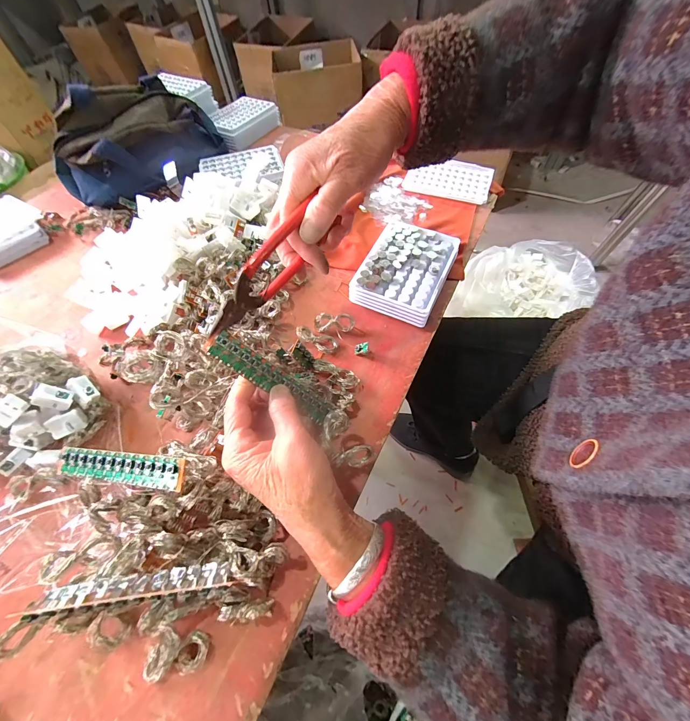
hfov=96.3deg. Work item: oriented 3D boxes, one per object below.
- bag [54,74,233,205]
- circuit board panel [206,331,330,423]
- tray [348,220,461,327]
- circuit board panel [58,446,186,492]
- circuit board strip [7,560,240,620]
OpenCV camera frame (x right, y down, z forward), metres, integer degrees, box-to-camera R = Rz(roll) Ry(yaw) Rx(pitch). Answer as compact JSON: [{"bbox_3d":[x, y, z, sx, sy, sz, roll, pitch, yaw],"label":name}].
[{"bbox_3d":[-0.312,-0.342,0.471,0.107,0.099,0.248,36,69,20],"label":"bag"},{"bbox_3d":[-0.056,0.017,0.251,0.111,0.008,0.020,37,61,-26],"label":"circuit board panel"},{"bbox_3d":[0.075,-0.111,0.377,0.095,0.030,0.134,22,65,14],"label":"tray"},{"bbox_3d":[-0.171,0.079,0.232,0.121,0.004,0.022,0,79,18],"label":"circuit board panel"},{"bbox_3d":[-0.132,0.149,0.203,0.116,0.037,0.015,-8,61,-1],"label":"circuit board strip"}]

